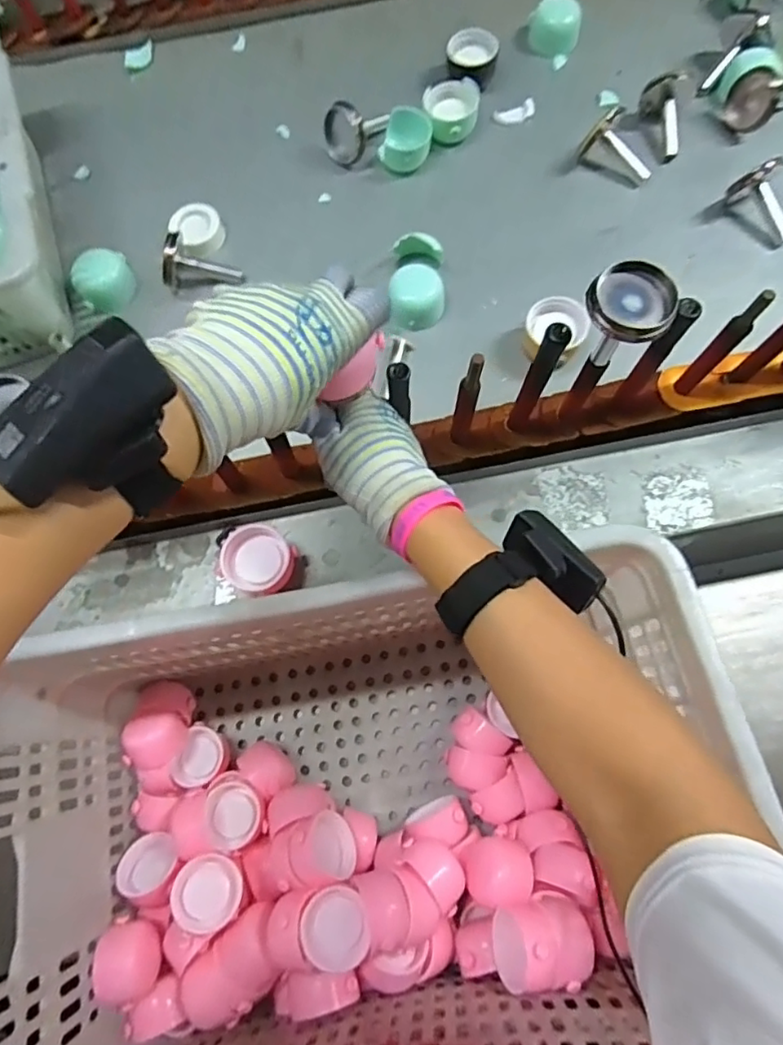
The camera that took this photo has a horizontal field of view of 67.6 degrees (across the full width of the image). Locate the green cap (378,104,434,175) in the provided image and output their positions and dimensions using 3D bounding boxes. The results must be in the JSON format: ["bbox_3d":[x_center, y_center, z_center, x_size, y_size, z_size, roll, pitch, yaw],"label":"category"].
[{"bbox_3d":[0.016,-0.422,0.650,0.057,0.037,0.057,9,74,5],"label":"green cap"}]

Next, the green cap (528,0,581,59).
[{"bbox_3d":[0.190,-0.579,0.684,0.059,0.034,0.048,15,75,6],"label":"green cap"}]

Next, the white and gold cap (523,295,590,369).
[{"bbox_3d":[0.158,-0.185,0.565,0.056,0.032,0.052,-1,74,2],"label":"white and gold cap"}]

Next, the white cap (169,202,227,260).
[{"bbox_3d":[-0.210,-0.318,0.642,0.055,0.024,0.060,-1,74,2],"label":"white cap"}]

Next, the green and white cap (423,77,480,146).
[{"bbox_3d":[0.068,-0.457,0.657,0.059,0.034,0.070,-5,73,1],"label":"green and white cap"}]

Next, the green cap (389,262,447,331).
[{"bbox_3d":[0.027,-0.227,0.590,0.054,0.030,0.057,-1,74,2],"label":"green cap"}]

